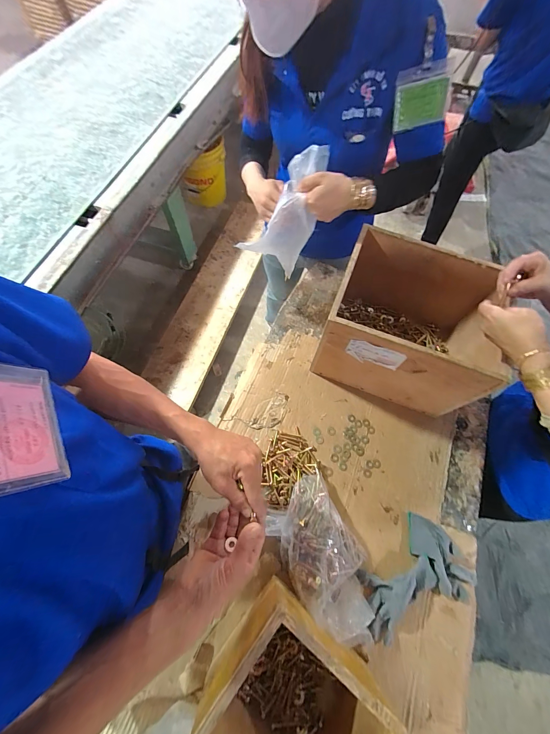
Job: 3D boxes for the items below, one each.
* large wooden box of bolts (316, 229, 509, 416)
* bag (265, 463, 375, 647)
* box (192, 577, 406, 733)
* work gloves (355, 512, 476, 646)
[{"bbox_3d":[0.288,-0.094,0.668,0.313,0.241,0.274,21,68,7],"label":"large wooden box of bolts"},{"bbox_3d":[0.088,0.353,0.552,0.148,0.078,0.270,-25,70,-12],"label":"bag"},{"bbox_3d":[0.033,0.490,0.437,0.218,0.185,0.175,38,71,14],"label":"box"},{"bbox_3d":[0.261,0.391,0.562,0.220,0.033,0.154,-17,68,-9],"label":"work gloves"}]

